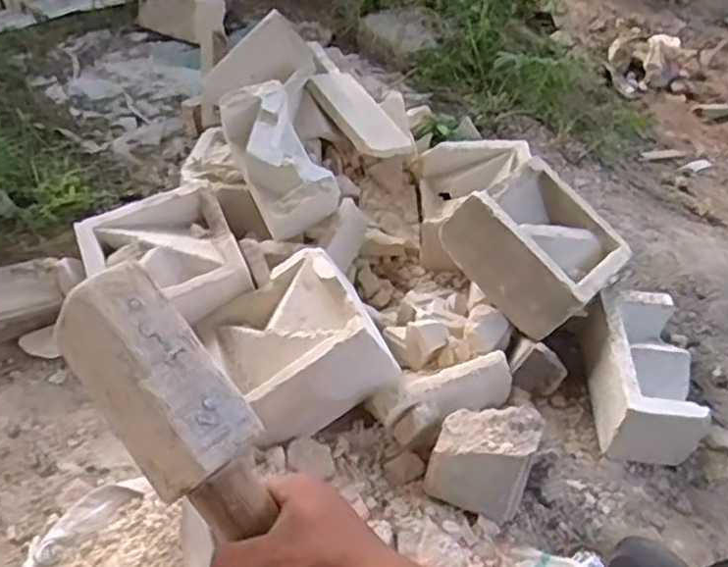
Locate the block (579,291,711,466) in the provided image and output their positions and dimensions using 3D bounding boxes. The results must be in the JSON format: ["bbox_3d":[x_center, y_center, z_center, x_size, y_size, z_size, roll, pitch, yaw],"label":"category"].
[{"bbox_3d":[0.354,0.106,0.903,0.111,0.092,0.204,3,45,0],"label":"block"}]

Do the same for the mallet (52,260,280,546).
[{"bbox_3d":[-0.104,0.106,0.445,0.062,0.077,0.245,-34,93,-31],"label":"mallet"}]

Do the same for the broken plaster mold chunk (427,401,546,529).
[{"bbox_3d":[0.135,0.197,0.805,0.107,0.080,0.106,16,46,13],"label":"broken plaster mold chunk"}]

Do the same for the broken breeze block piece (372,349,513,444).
[{"bbox_3d":[0.099,0.136,0.864,0.173,0.058,0.063,-19,49,-20],"label":"broken breeze block piece"}]

